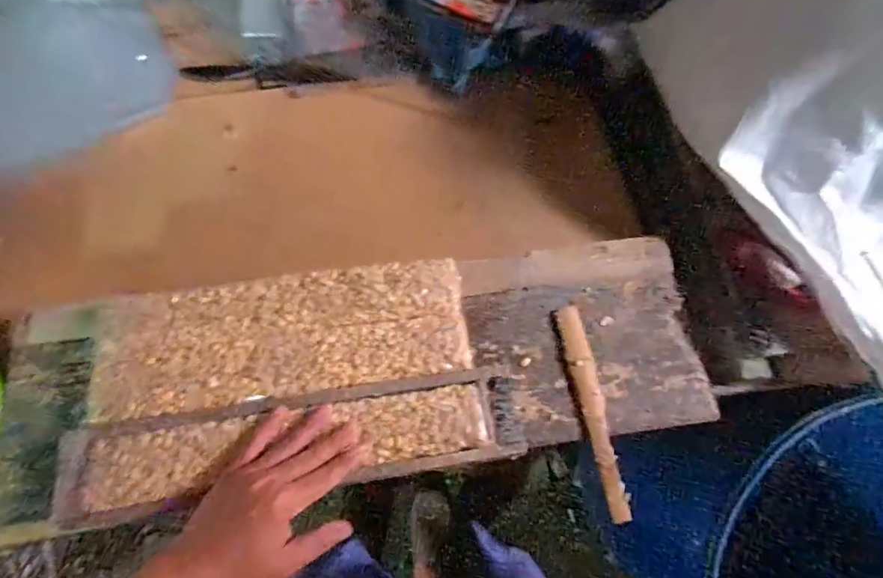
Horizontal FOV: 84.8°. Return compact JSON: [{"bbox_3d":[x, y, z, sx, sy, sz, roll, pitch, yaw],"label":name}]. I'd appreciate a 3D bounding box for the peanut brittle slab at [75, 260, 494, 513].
[{"bbox_3d":[-0.151,0.081,0.483,0.365,0.028,0.195,-8,73,-4],"label":"peanut brittle slab"}]

